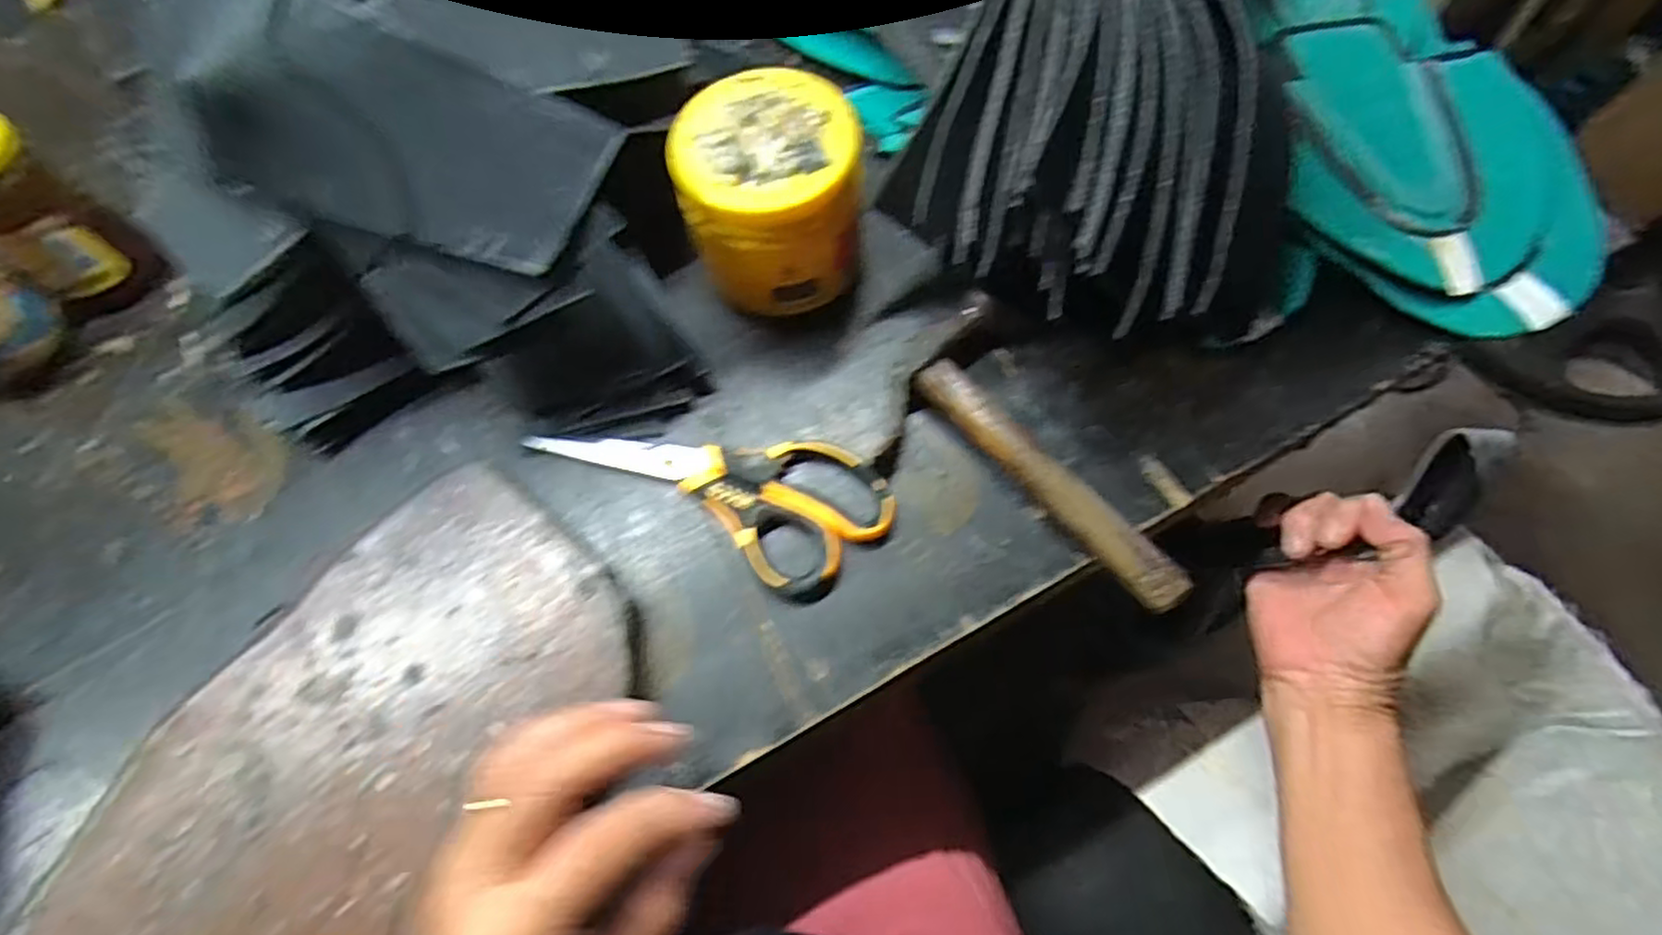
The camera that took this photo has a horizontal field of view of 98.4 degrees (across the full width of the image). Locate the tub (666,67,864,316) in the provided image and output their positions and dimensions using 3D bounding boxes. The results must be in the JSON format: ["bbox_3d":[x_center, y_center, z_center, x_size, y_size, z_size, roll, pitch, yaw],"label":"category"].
[{"bbox_3d":[-0.031,-0.145,0.392,0.093,0.090,0.087,-1,66,3],"label":"tub"}]

